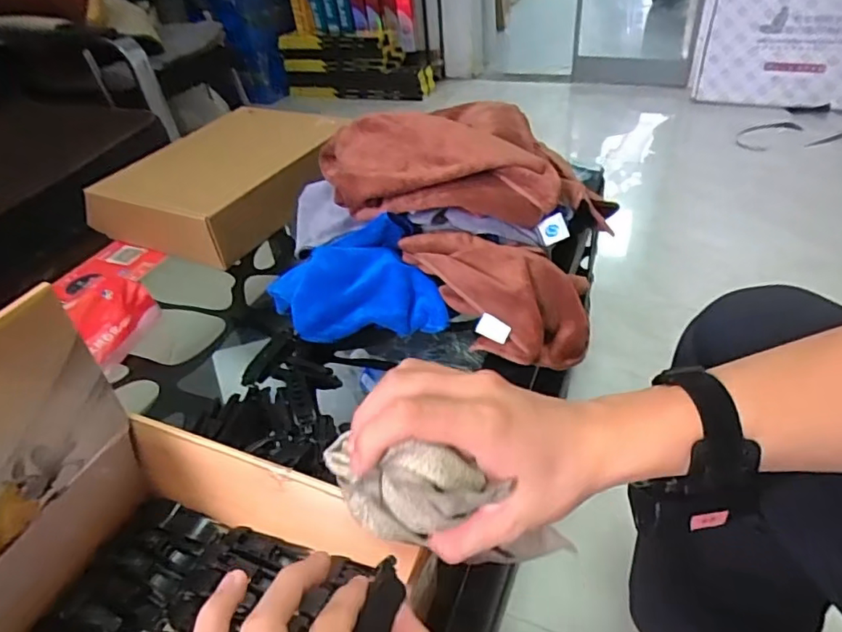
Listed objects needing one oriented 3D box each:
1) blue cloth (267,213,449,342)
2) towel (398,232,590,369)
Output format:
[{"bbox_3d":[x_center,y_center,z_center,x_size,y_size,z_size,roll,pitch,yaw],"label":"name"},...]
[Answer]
[{"bbox_3d":[-0.077,-0.039,0.624,0.188,0.093,0.112,-11,39,-5],"label":"blue cloth"},{"bbox_3d":[0.081,-0.017,0.612,0.200,0.103,0.112,2,40,11],"label":"towel"}]

